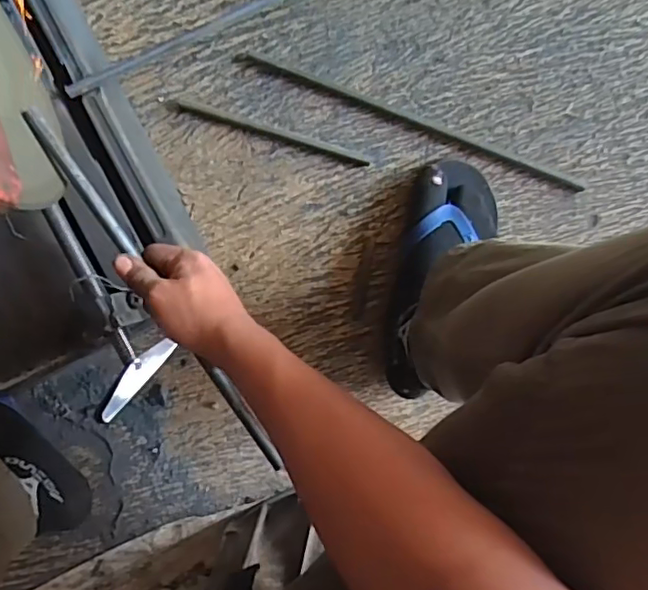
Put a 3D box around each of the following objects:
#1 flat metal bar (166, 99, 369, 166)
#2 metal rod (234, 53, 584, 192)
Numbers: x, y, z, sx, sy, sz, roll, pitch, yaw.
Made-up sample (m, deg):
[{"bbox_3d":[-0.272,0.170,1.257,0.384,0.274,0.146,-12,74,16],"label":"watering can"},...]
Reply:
[{"bbox_3d":[-0.062,-0.184,0.633,0.231,0.006,0.011,17,92,-2],"label":"flat metal bar"},{"bbox_3d":[0.097,-0.195,0.632,0.411,0.010,0.011,21,92,-2],"label":"metal rod"}]

